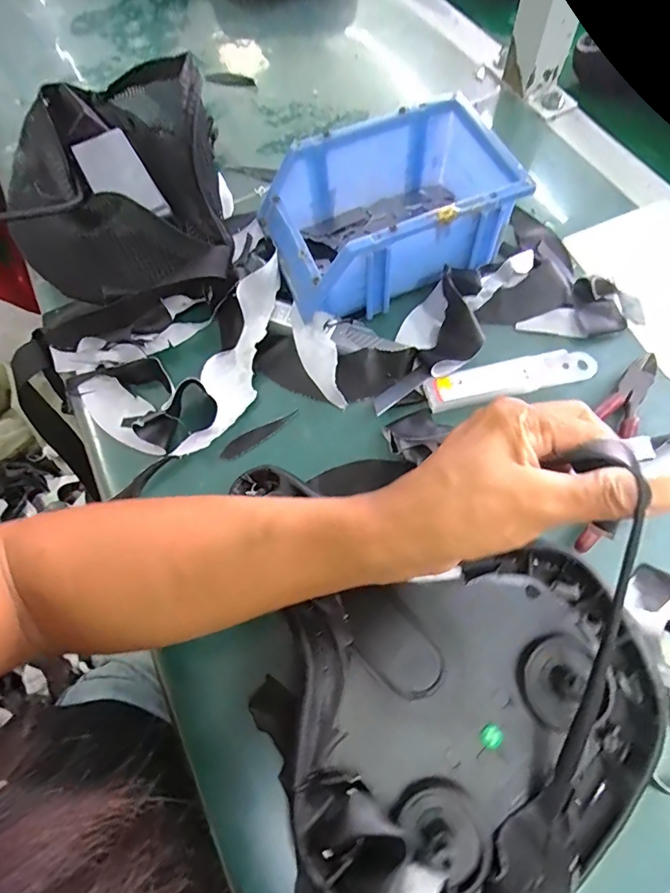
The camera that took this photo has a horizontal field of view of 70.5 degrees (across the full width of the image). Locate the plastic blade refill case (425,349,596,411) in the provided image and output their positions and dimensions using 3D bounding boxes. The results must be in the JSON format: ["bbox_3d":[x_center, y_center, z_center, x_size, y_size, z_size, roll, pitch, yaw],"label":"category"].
[{"bbox_3d":[0.129,-0.050,0.344,0.128,0.009,0.027,-13,66,-2],"label":"plastic blade refill case"}]

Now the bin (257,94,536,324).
[{"bbox_3d":[0.038,-0.180,0.370,0.173,0.075,0.118,-21,67,-6],"label":"bin"}]

